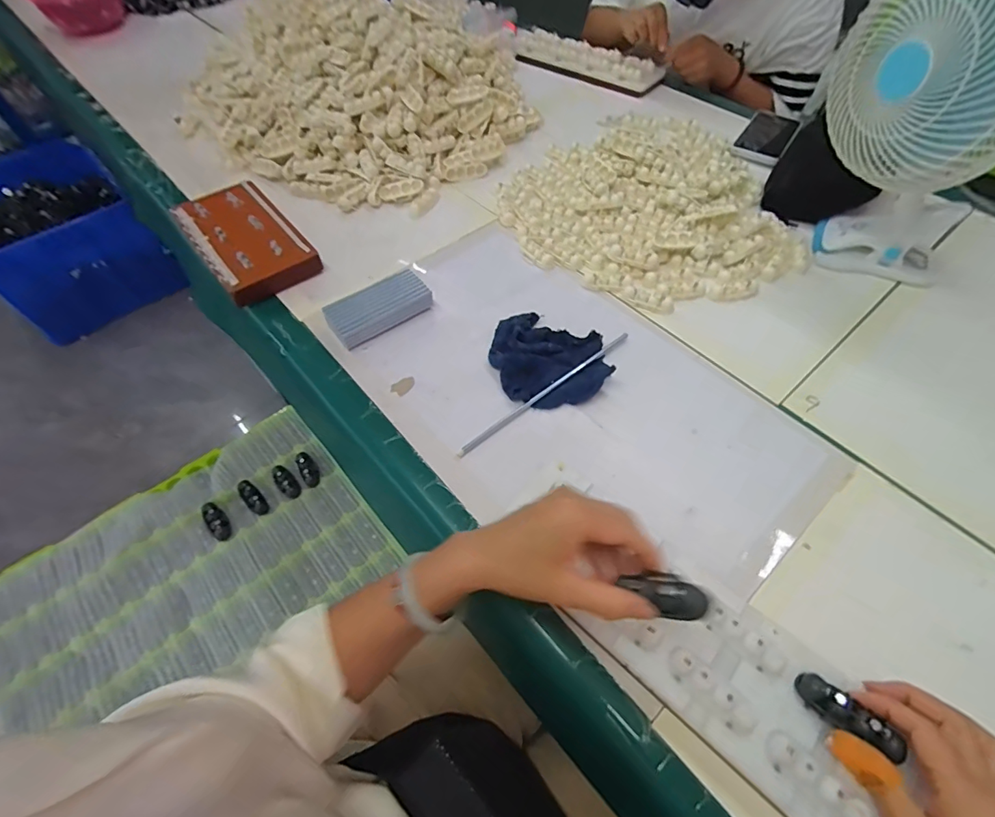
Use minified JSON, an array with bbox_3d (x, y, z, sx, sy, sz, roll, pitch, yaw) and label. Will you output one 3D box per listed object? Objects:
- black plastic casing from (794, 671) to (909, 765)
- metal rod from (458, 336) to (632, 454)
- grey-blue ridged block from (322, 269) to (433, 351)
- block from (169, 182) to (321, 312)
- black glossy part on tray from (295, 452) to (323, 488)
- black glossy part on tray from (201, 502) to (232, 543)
[{"bbox_3d":[0.235,0.205,0.311,0.063,0.013,0.020,32,61,31],"label":"black plastic casing"},{"bbox_3d":[0.056,-0.021,0.496,0.240,0.006,0.010,-34,62,-21],"label":"metal rod"},{"bbox_3d":[-0.139,-0.119,0.550,0.118,0.029,0.057,-32,61,-19],"label":"grey-blue ridged block"},{"bbox_3d":[-0.334,-0.226,0.619,0.119,0.031,0.211,-35,63,-21],"label":"block"},{"bbox_3d":[-0.292,0.093,0.723,0.029,0.007,0.059,-28,75,-18],"label":"black glossy part on tray"},{"bbox_3d":[-0.405,0.163,0.675,0.025,0.013,0.063,-37,63,-22],"label":"black glossy part on tray"}]

